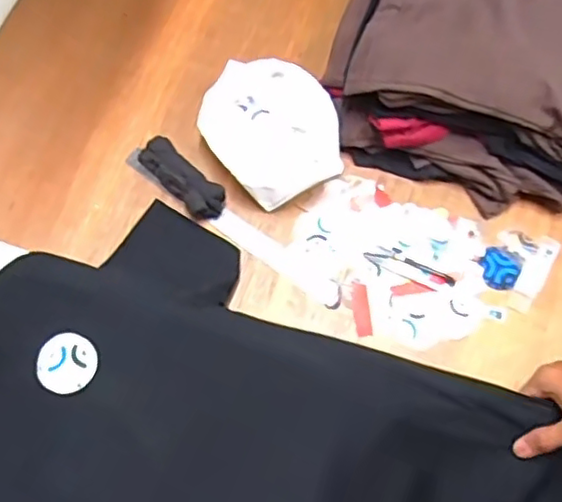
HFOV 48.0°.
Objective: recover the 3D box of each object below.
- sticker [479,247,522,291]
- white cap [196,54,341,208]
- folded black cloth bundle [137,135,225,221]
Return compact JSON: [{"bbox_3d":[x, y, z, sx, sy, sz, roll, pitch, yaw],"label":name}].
[{"bbox_3d":[0.260,0.022,0.749,0.046,0.007,0.050,-1,66,1],"label":"sticker"},{"bbox_3d":[-0.012,-0.155,0.806,0.156,0.052,0.181,-28,68,-10],"label":"white cap"},{"bbox_3d":[-0.124,-0.092,0.792,0.044,0.035,0.129,-41,71,-15],"label":"folded black cloth bundle"}]

